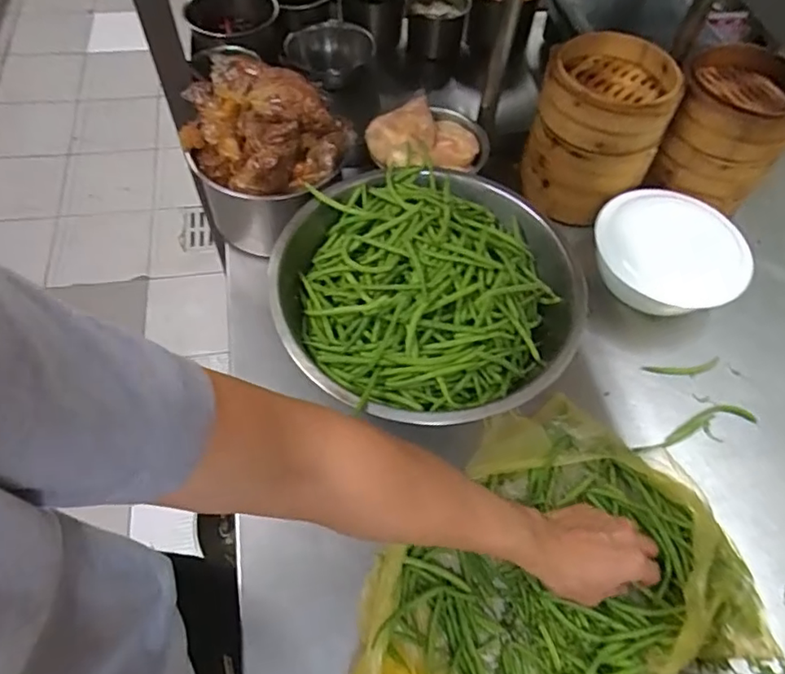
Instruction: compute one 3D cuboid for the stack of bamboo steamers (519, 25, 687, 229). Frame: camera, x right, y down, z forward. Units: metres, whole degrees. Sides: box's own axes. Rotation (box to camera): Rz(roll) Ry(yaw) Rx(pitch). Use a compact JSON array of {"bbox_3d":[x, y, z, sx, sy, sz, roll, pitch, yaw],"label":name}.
[{"bbox_3d":[0.275,-0.285,0.778,0.154,0.173,0.174,16,59,6],"label":"stack of bamboo steamers"}]

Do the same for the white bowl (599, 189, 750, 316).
[{"bbox_3d":[0.351,-0.112,0.741,0.179,0.092,0.166,2,58,-3],"label":"white bowl"}]

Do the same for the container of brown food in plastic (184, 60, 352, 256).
[{"bbox_3d":[-0.154,-0.218,0.714,0.180,0.195,0.156,-10,60,-10],"label":"container of brown food in plastic"}]

